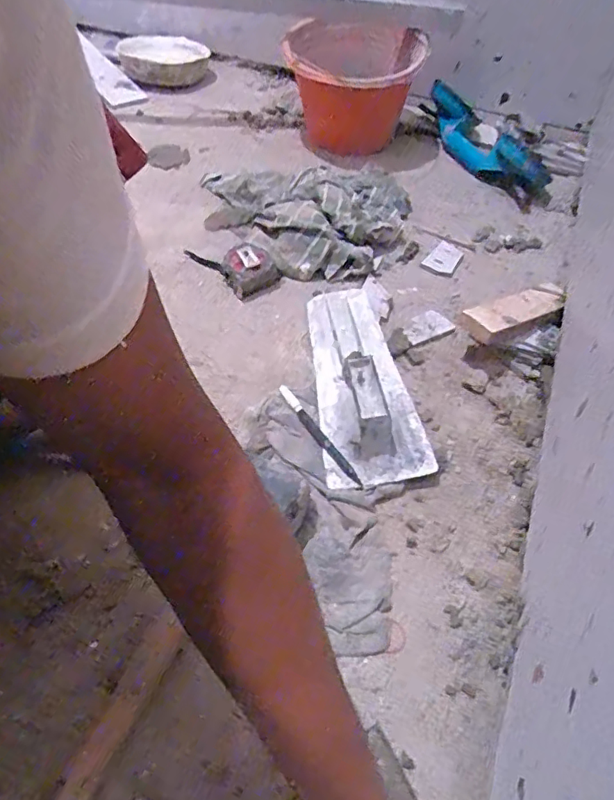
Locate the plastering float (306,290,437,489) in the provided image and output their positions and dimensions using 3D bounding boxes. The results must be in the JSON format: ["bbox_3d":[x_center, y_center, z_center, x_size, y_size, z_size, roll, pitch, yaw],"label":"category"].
[{"bbox_3d":[0.061,-0.047,0.648,0.110,0.056,0.311,-3,51,-7],"label":"plastering float"}]

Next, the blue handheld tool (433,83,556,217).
[{"bbox_3d":[0.319,-0.451,0.996,0.086,0.087,0.303,-30,71,-26],"label":"blue handheld tool"}]

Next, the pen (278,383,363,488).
[{"bbox_3d":[0.013,0.036,0.608,0.013,0.012,0.151,-24,56,-22],"label":"pen"}]

